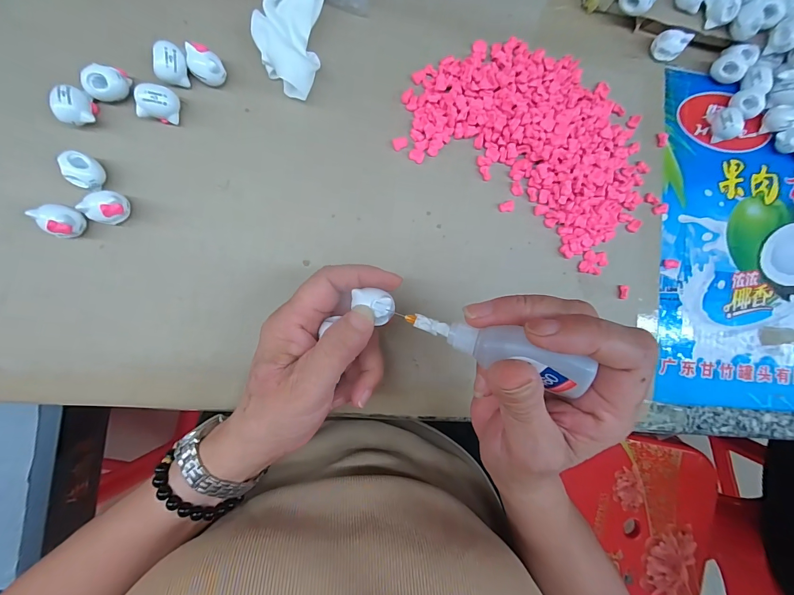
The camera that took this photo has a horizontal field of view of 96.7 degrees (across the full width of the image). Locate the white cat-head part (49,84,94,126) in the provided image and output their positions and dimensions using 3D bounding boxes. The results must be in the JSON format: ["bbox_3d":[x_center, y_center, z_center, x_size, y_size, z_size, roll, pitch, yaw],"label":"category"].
[{"bbox_3d":[-0.216,-0.127,0.235,0.017,0.020,0.023,-12,89,-8],"label":"white cat-head part"}]

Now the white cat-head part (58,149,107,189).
[{"bbox_3d":[-0.207,-0.084,0.234,0.019,0.021,0.020,0,87,-7],"label":"white cat-head part"}]

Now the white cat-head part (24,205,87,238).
[{"bbox_3d":[-0.221,-0.051,0.234,0.022,0.020,0.020,0,87,-7],"label":"white cat-head part"}]

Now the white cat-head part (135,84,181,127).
[{"bbox_3d":[-0.165,-0.134,0.245,0.023,0.022,0.019,7,86,-7],"label":"white cat-head part"}]

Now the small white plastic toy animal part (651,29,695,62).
[{"bbox_3d":[0.235,-0.217,0.305,0.024,0.021,0.017,3,87,-7],"label":"small white plastic toy animal part"}]

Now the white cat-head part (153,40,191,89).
[{"bbox_3d":[-0.157,-0.161,0.246,0.017,0.021,0.023,10,86,-7],"label":"white cat-head part"}]

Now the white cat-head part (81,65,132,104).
[{"bbox_3d":[-0.196,-0.144,0.240,0.026,0.022,0.016,-20,90,-8],"label":"white cat-head part"}]

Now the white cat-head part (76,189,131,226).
[{"bbox_3d":[-0.194,-0.060,0.239,0.019,0.024,0.022,22,85,-6],"label":"white cat-head part"}]

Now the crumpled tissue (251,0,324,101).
[{"bbox_3d":[-0.076,-0.194,0.247,0.045,0.015,0.091,11,105,-7],"label":"crumpled tissue"}]

